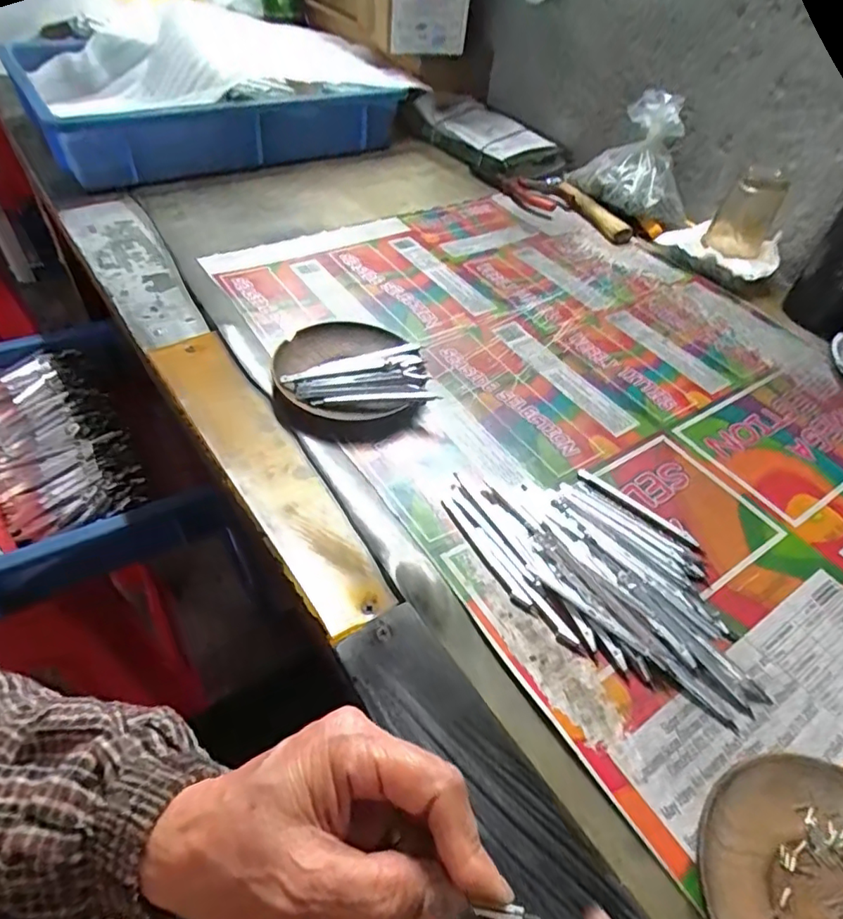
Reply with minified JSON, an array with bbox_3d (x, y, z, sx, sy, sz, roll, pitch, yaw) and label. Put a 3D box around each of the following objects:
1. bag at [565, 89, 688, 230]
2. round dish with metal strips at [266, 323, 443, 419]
[{"bbox_3d":[0.257,-0.346,0.661,0.073,0.126,0.142,-26,56,-26],"label":"bag"},{"bbox_3d":[-0.056,-0.071,0.444,0.112,0.020,0.106,3,48,-4],"label":"round dish with metal strips"}]

